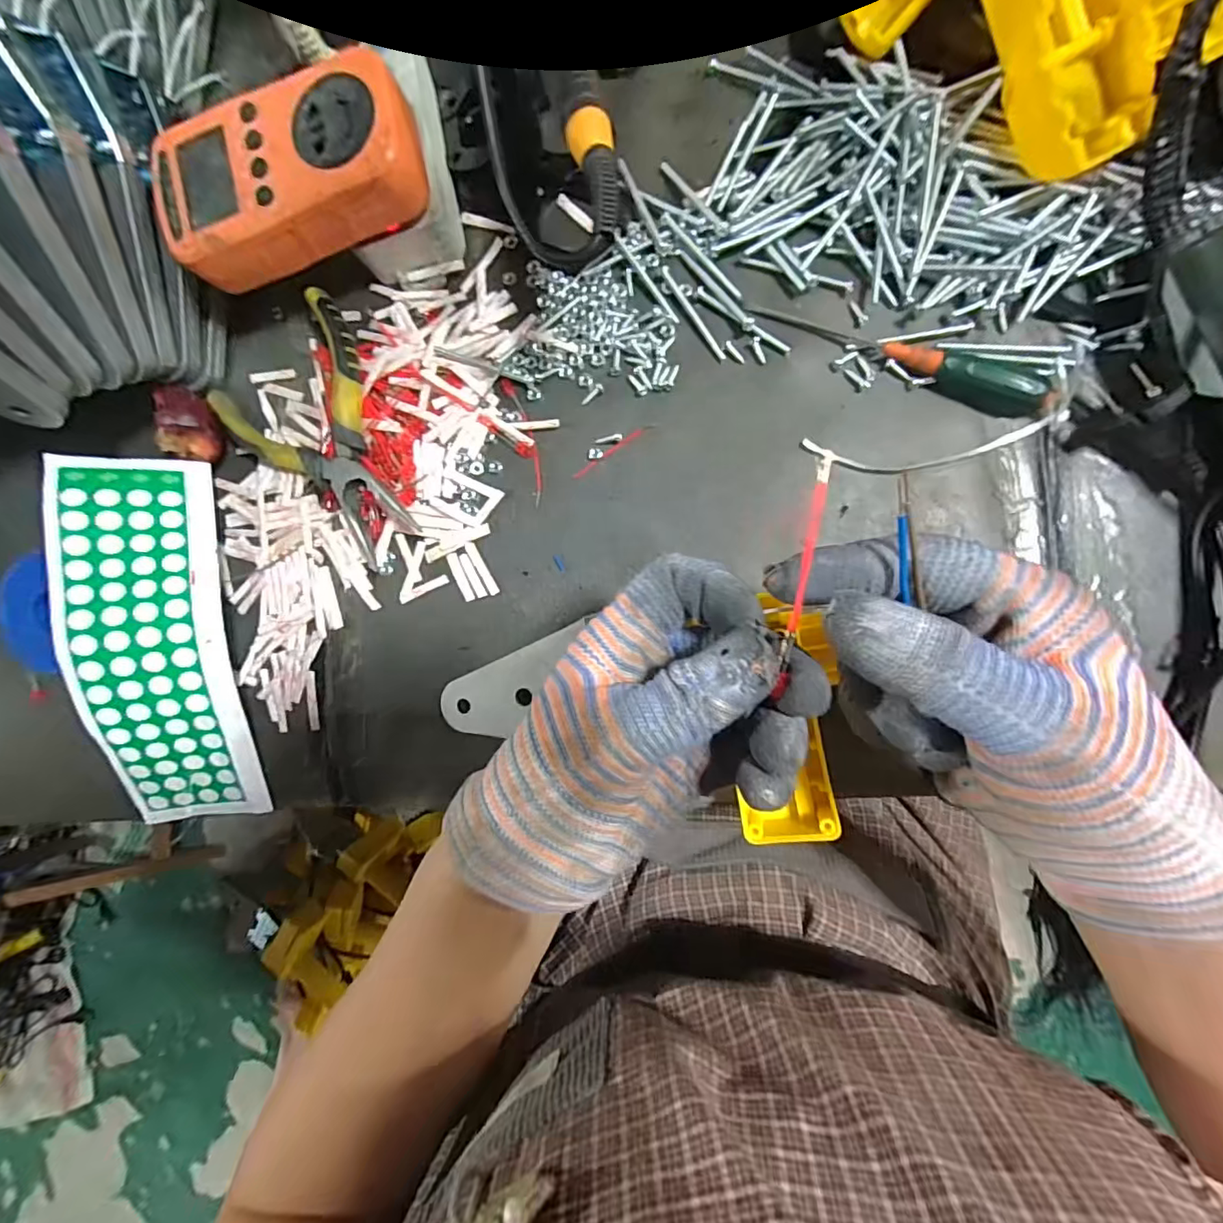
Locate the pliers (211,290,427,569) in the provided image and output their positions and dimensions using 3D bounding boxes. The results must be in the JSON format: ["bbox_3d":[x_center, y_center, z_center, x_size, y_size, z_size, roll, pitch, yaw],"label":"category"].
[{"bbox_3d":[-0.155,-0.098,0.305,0.090,0.020,0.138,-40,85,8],"label":"pliers"}]

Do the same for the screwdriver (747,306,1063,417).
[{"bbox_3d":[0.139,-0.125,0.262,0.146,0.016,0.018,24,94,8],"label":"screwdriver"}]

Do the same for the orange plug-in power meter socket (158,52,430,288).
[{"bbox_3d":[-0.156,-0.212,0.267,0.128,0.034,0.066,-12,89,9],"label":"orange plug-in power meter socket"}]

